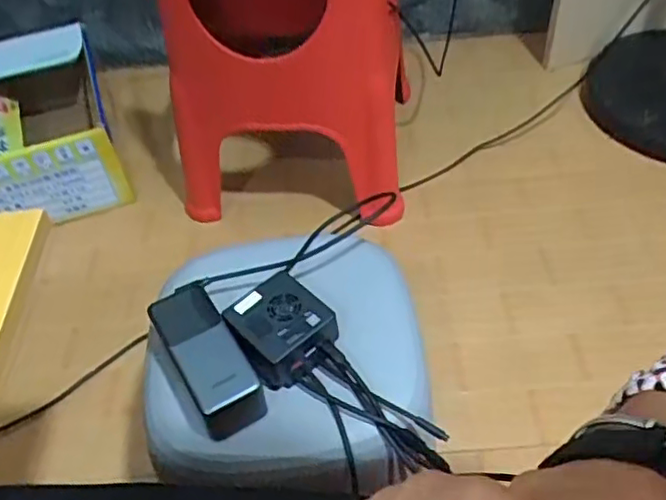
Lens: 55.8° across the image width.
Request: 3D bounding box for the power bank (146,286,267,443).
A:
[{"bbox_3d":[-0.115,0.093,0.547,0.058,0.051,0.133,-26,51,-18],"label":"power bank"}]

